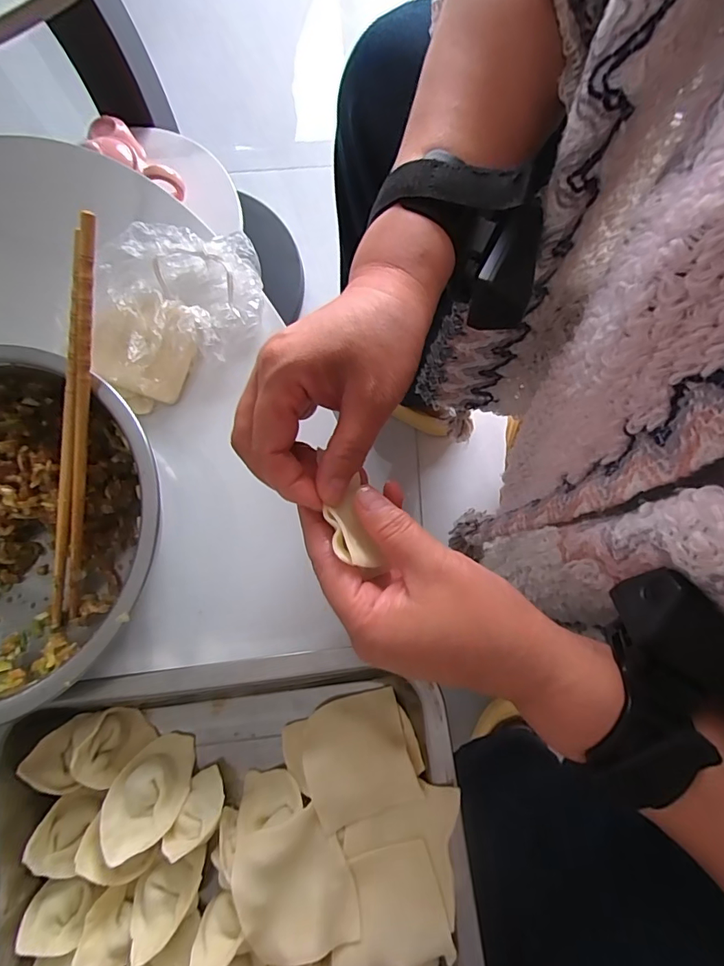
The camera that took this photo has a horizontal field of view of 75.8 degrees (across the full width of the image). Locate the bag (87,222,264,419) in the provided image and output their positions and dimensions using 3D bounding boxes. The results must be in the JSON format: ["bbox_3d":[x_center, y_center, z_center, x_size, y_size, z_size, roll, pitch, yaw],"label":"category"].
[{"bbox_3d":[-0.129,-0.117,0.324,0.109,0.035,0.119,0,77,0],"label":"bag"}]

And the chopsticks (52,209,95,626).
[{"bbox_3d":[-0.167,-0.023,0.269,0.013,0.010,0.239,15,107,4],"label":"chopsticks"}]

